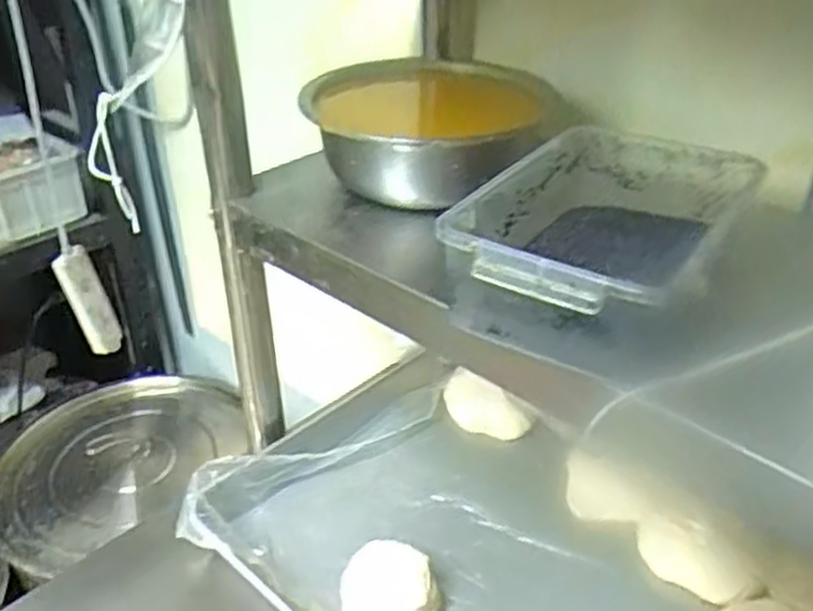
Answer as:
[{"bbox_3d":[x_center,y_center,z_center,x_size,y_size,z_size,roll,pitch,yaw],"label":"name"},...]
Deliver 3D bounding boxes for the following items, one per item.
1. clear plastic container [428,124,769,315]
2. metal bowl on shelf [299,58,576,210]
[{"bbox_3d":[0.125,-0.041,0.478,0.129,0.062,0.220,22,39,30],"label":"clear plastic container"},{"bbox_3d":[0.020,-0.143,0.635,0.188,0.069,0.189,0,33,0],"label":"metal bowl on shelf"}]

